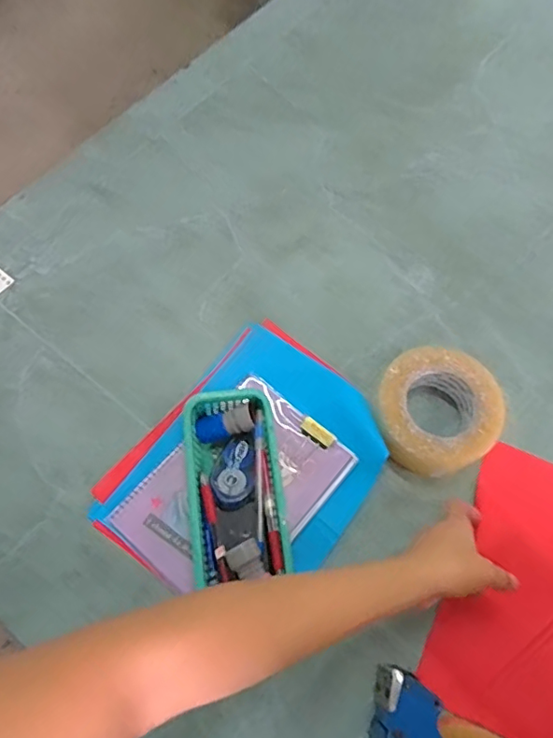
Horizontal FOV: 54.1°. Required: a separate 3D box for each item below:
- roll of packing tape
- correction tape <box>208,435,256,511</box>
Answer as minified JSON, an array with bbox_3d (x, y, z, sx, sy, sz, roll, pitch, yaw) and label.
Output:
[{"bbox_3d":[0.168,0.050,0.583,0.126,0.054,0.134,1,64,-1],"label":"roll of packing tape"},{"bbox_3d":[-0.042,0.101,0.541,0.043,0.011,0.074,10,67,2],"label":"correction tape"}]

